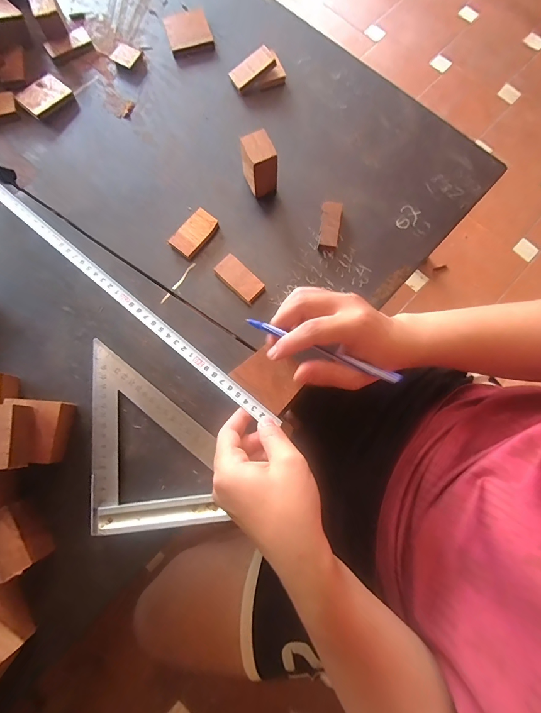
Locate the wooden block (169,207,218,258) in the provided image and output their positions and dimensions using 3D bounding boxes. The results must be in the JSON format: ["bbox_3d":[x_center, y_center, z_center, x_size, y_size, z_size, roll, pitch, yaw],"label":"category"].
[{"bbox_3d":[-0.085,-0.139,0.399,0.029,0.010,0.055,37,80,7],"label":"wooden block"}]

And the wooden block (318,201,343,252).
[{"bbox_3d":[0.067,-0.146,0.398,0.022,0.012,0.057,7,78,1],"label":"wooden block"}]

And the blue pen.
[{"bbox_3d":[0.045,-0.005,0.305,0.140,0.006,0.008,22,78,4],"label":"blue pen"}]

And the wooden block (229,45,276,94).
[{"bbox_3d":[-0.023,-0.353,0.435,0.054,0.012,0.025,-30,79,13],"label":"wooden block"}]

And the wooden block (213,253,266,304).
[{"bbox_3d":[-0.034,-0.085,0.389,0.057,0.010,0.028,42,80,8],"label":"wooden block"}]

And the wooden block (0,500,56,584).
[{"bbox_3d":[-0.224,0.160,0.311,0.034,0.030,0.055,-28,80,-6],"label":"wooden block"}]

